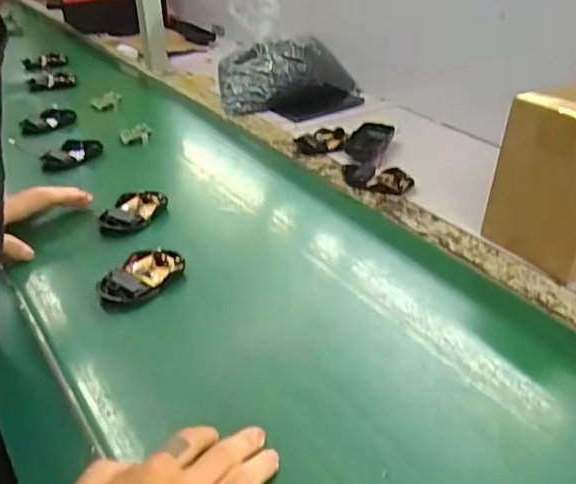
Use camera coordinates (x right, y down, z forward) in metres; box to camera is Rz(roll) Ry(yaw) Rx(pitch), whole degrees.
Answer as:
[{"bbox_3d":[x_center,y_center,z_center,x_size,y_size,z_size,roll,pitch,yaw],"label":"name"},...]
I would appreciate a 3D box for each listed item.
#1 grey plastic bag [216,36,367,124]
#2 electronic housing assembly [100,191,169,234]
[{"bbox_3d":[0.009,-0.293,1.016,0.250,0.098,0.132,-5,33,-7],"label":"grey plastic bag"},{"bbox_3d":[-0.190,-0.038,0.713,0.058,0.022,0.076,7,34,12],"label":"electronic housing assembly"}]

